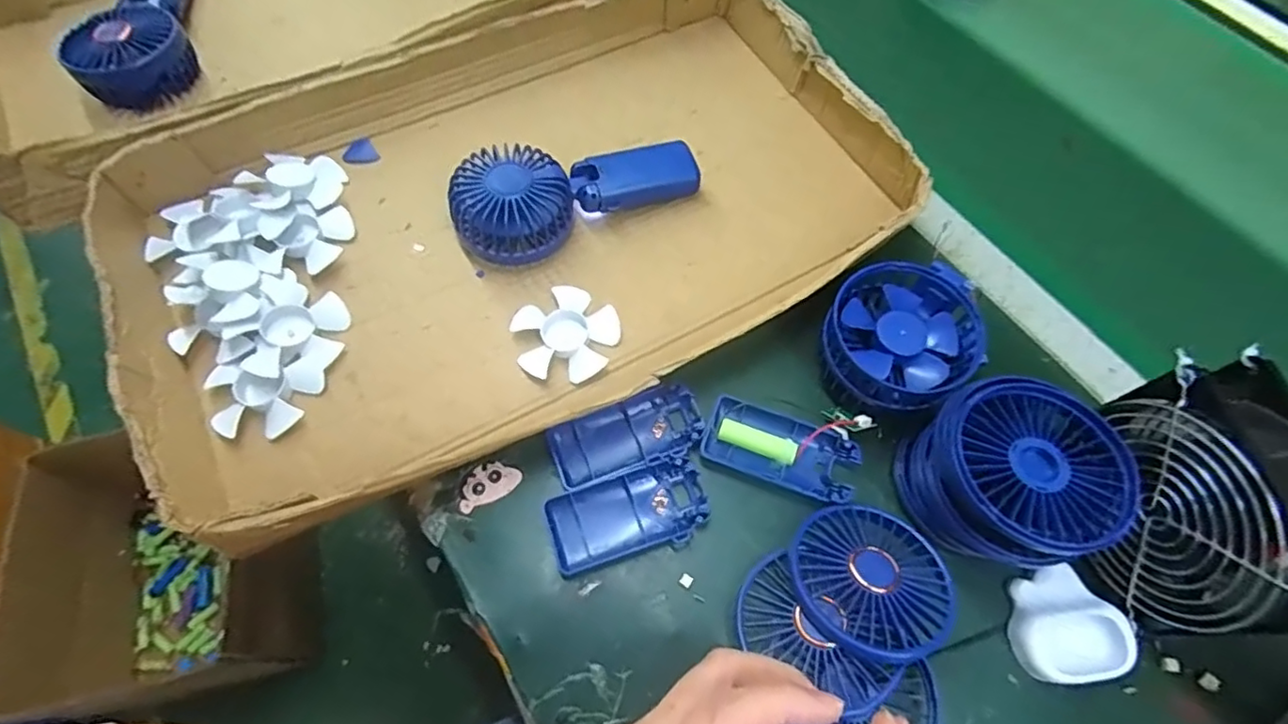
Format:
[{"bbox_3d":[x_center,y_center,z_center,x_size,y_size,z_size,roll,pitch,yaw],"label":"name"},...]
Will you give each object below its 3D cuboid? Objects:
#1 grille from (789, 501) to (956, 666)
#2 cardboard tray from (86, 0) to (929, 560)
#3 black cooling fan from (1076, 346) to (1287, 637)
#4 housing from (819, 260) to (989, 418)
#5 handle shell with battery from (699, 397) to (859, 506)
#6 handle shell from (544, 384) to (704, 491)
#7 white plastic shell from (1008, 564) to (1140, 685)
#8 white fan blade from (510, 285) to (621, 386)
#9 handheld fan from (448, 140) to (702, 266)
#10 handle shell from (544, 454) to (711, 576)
[{"bbox_3d":[0.123,0.120,0.332,0.083,0.017,0.081,3,43,-3],"label":"grille"},{"bbox_3d":[-0.082,-0.110,0.432,0.521,0.055,0.315,-23,67,-11],"label":"cardboard tray"},{"bbox_3d":[0.282,0.074,0.313,0.054,0.114,0.117,-11,65,-6],"label":"black cooling fan"},{"bbox_3d":[0.162,-0.012,0.389,0.095,0.052,0.089,0,64,-1],"label":"housing"},{"bbox_3d":[0.085,0.054,0.376,0.092,0.014,0.043,20,66,9],"label":"handle shell with battery"},{"bbox_3d":[-0.010,0.047,0.378,0.095,0.012,0.046,-20,66,-10],"label":"handle shell"},{"bbox_3d":[0.236,0.146,0.337,0.058,0.016,0.058,-2,64,-1],"label":"white plastic shell"},{"bbox_3d":[-0.055,-0.019,0.413,0.067,0.010,0.070,0,64,0],"label":"white fan blade"},{"bbox_3d":[-0.054,-0.135,0.448,0.177,0.045,0.083,-26,67,-12],"label":"handheld fan"},{"bbox_3d":[-0.009,0.090,0.359,0.093,0.015,0.046,-16,66,-8],"label":"handle shell"}]

